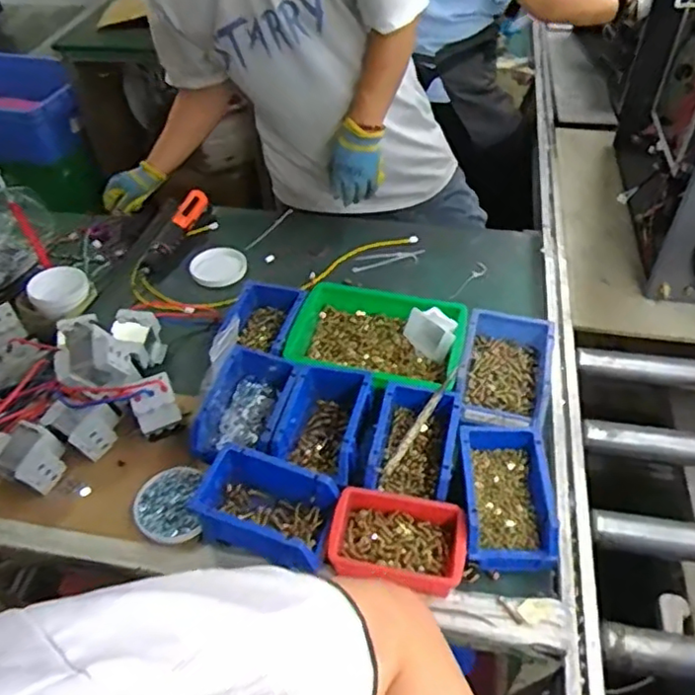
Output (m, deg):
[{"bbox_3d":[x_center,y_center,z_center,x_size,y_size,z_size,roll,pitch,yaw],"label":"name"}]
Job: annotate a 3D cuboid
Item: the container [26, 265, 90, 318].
[{"bbox_3d":[-0.488,-0.097,1.045,0.096,0.032,0.085,-30,52,-24],"label":"container"}]

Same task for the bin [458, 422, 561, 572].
[{"bbox_3d":[0.190,0.179,0.749,0.105,0.059,0.169,0,46,3],"label":"bin"}]

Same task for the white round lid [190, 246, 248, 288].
[{"bbox_3d":[-0.236,-0.147,1.137,0.100,0.014,0.092,-1,56,1],"label":"white round lid"}]

